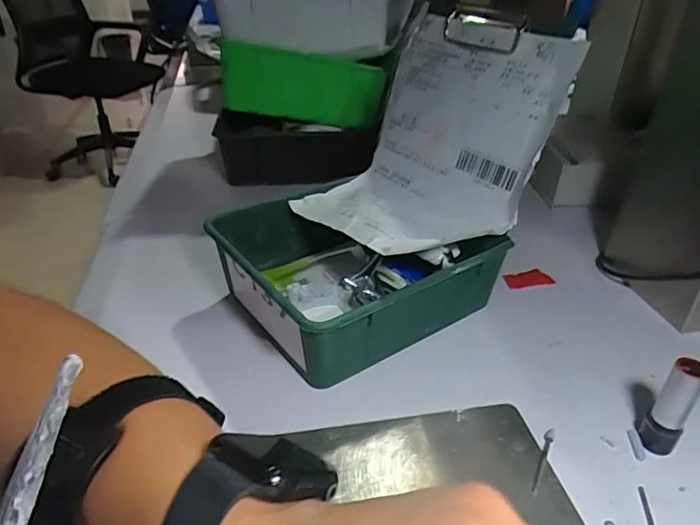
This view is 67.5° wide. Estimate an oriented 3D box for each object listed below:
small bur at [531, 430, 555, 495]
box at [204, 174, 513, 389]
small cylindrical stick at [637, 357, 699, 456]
[{"bbox_3d":[0.107,0.107,0.287,0.005,0.004,0.046,16,36,22],"label":"small bur"},{"bbox_3d":[0.000,0.006,0.387,0.157,0.067,0.154,-21,38,-29],"label":"box"},{"bbox_3d":[0.174,0.078,0.283,0.013,0.059,0.018,-24,40,-33],"label":"small cylindrical stick"}]

